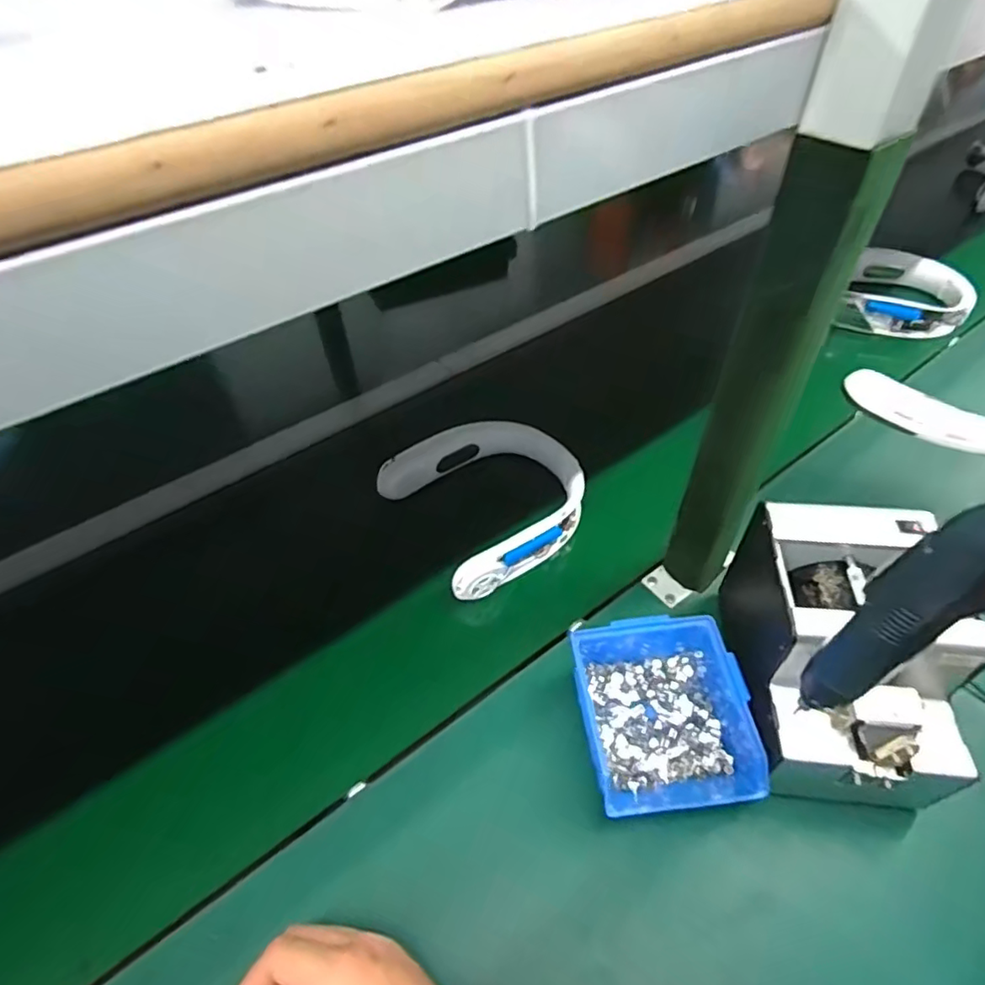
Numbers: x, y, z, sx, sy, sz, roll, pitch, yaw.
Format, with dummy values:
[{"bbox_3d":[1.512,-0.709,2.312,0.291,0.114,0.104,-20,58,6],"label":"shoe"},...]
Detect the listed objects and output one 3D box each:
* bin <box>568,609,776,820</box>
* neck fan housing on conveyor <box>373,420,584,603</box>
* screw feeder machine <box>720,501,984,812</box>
[{"bbox_3d":[0.135,0.172,0.469,0.127,0.062,0.144,-5,48,-2],"label":"bin"},{"bbox_3d":[0.002,-0.002,0.652,0.202,0.041,0.198,-27,53,-20],"label":"neck fan housing on conveyor"},{"bbox_3d":[0.267,0.124,0.449,0.131,0.147,0.177,1,49,4],"label":"screw feeder machine"}]

